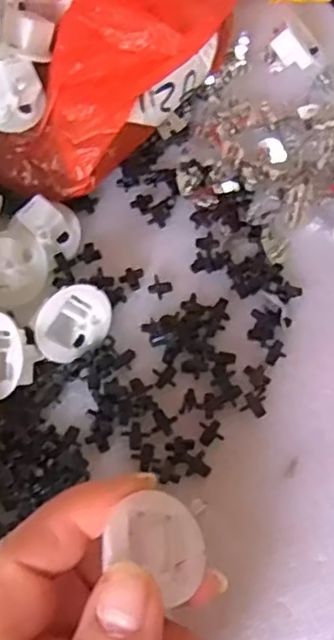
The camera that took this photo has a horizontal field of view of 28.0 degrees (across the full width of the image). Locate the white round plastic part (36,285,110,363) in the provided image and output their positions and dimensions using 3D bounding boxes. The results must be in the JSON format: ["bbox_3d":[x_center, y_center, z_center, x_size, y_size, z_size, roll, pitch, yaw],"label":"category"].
[{"bbox_3d":[-0.039,0.000,0.269,0.032,0.028,0.010,-45,39,-13],"label":"white round plastic part"}]

